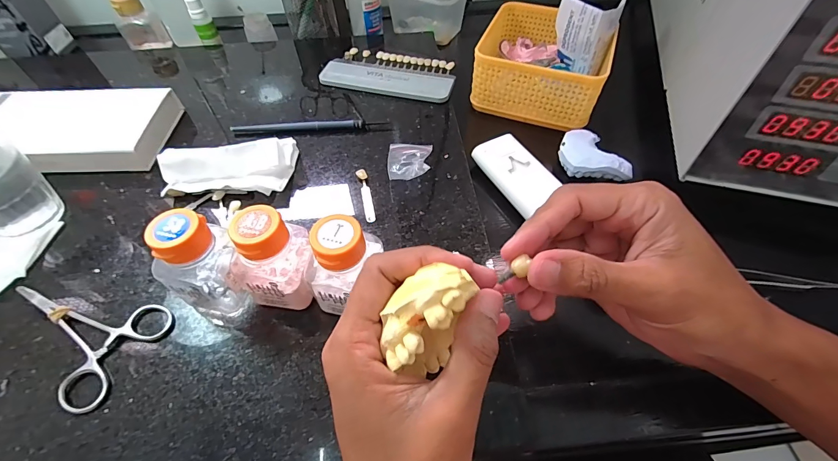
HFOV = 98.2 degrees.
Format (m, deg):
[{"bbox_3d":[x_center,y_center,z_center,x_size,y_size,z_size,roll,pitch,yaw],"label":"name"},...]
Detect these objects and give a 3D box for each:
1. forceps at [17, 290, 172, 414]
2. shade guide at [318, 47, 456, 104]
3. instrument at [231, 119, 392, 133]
[{"bbox_3d":[-0.231,0.066,0.240,0.116,0.005,0.070,18,56,13],"label":"forceps"},{"bbox_3d":[-0.034,-0.178,0.411,0.147,0.009,0.073,9,54,7],"label":"shade guide"},{"bbox_3d":[-0.108,-0.105,0.361,0.149,0.008,0.011,-3,54,-2],"label":"instrument"}]

